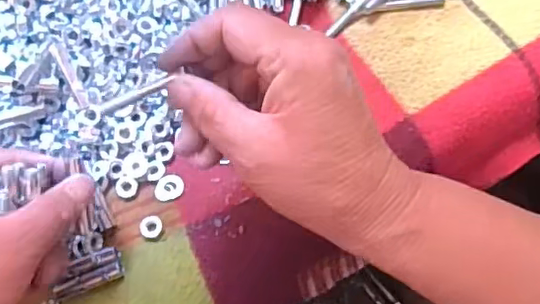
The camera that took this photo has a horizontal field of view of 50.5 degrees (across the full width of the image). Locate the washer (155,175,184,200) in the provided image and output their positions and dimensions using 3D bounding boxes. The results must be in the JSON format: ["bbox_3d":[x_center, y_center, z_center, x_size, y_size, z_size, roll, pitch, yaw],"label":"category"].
[{"bbox_3d":[-0.065,0.022,0.368,0.018,0.004,0.017,0,71,-2],"label":"washer"}]

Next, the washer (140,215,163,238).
[{"bbox_3d":[-0.075,0.047,0.359,0.014,0.004,0.014,1,71,-2],"label":"washer"}]

